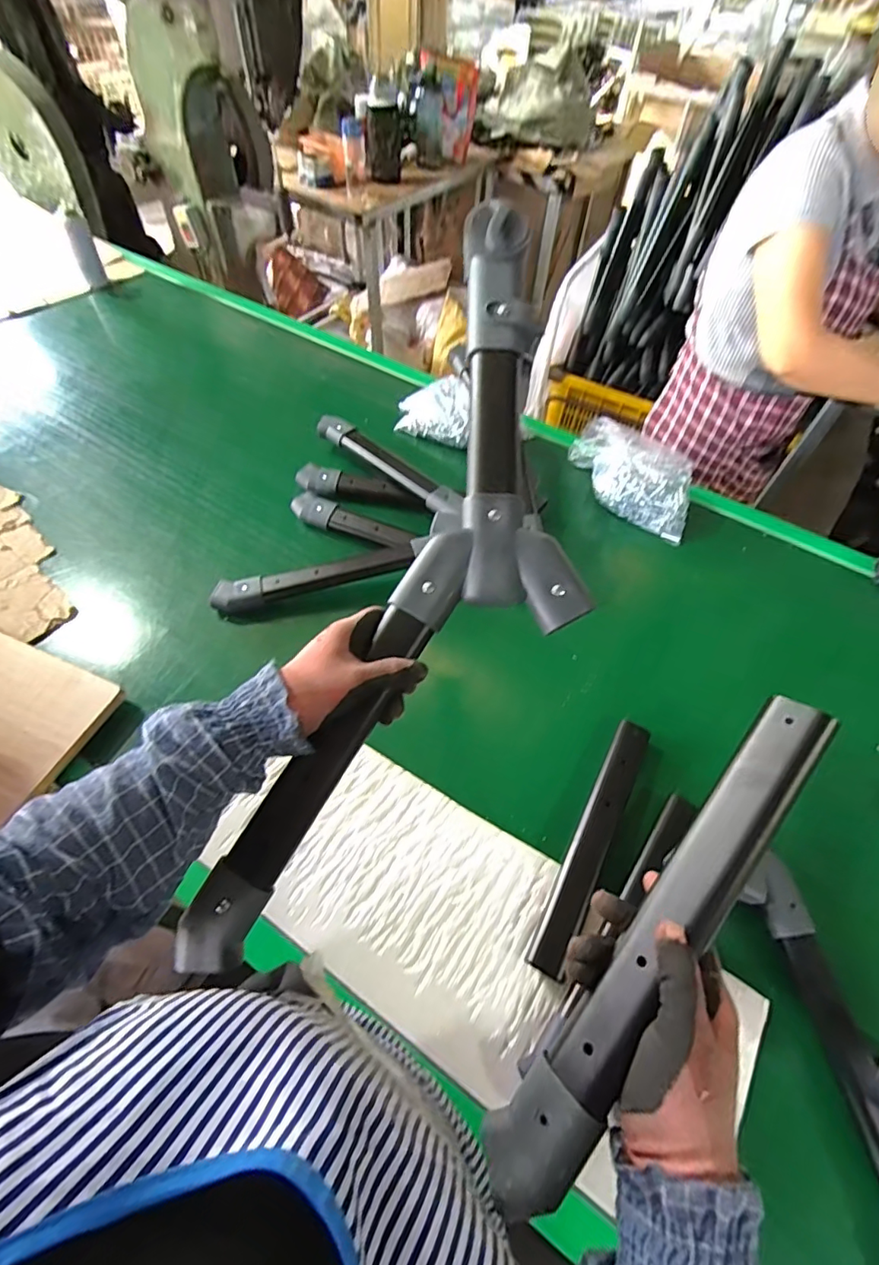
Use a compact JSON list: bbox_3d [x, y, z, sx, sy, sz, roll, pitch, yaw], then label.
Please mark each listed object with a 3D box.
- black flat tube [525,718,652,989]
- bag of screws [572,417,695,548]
[{"bbox_3d":[0.194,0.249,0.654,0.045,0.016,0.327,26,58,15],"label":"black flat tube"},{"bbox_3d":[0.363,-0.300,1.004,0.251,0.118,0.165,22,57,12],"label":"bag of screws"}]

